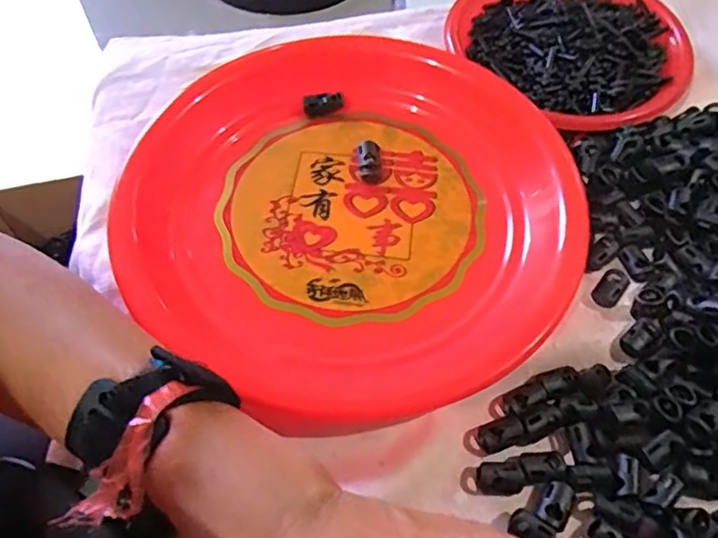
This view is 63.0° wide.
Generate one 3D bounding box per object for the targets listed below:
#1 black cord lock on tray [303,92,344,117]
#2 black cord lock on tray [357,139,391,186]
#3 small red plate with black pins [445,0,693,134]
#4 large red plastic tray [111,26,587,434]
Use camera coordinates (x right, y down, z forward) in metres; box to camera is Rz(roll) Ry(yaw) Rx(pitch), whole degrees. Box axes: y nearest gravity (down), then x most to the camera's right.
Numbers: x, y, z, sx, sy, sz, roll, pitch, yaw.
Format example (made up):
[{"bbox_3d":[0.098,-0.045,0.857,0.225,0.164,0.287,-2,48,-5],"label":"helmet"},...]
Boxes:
[{"bbox_3d":[-0.024,-0.112,0.398,0.027,0.008,0.013,-6,58,-3],"label":"black cord lock on tray"},{"bbox_3d":[0.009,-0.065,0.364,0.019,0.010,0.027,-6,58,-3],"label":"black cord lock on tray"},{"bbox_3d":[0.155,-0.163,0.417,0.137,0.029,0.158,-31,63,-18],"label":"small red plate with black pins"},{"bbox_3d":[-0.001,-0.047,0.345,0.251,0.021,0.259,27,62,17],"label":"large red plastic tray"}]

